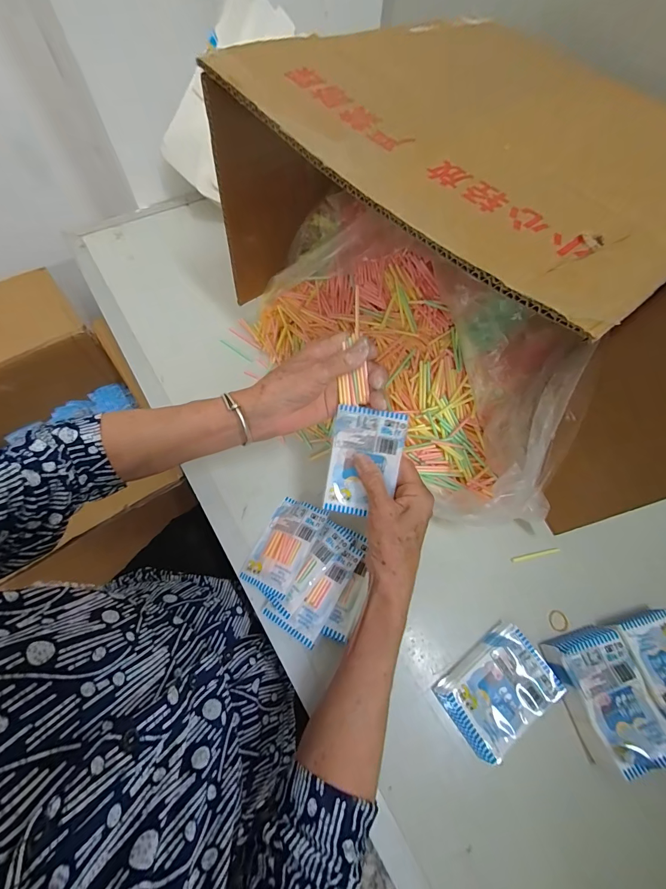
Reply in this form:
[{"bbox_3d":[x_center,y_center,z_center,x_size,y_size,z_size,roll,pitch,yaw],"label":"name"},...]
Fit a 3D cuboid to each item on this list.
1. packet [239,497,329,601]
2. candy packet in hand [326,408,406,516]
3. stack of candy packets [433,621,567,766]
[{"bbox_3d":[-0.053,0.110,0.393,0.059,0.009,0.101,15,58,28],"label":"packet"},{"bbox_3d":[0.030,0.018,0.341,0.065,0.007,0.102,10,97,9],"label":"candy packet in hand"},{"bbox_3d":[0.166,0.243,0.353,0.111,0.018,0.074,-31,71,-16],"label":"stack of candy packets"}]

